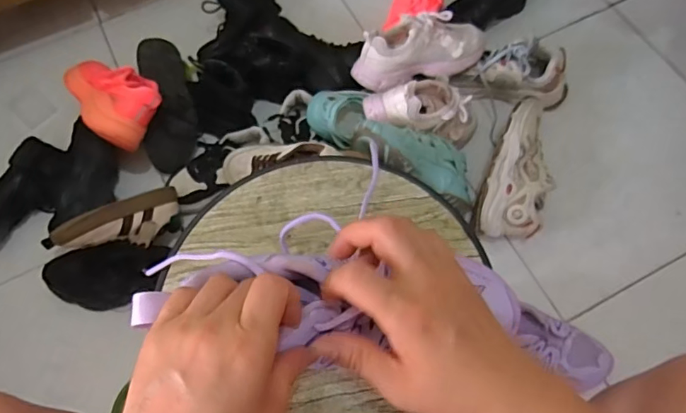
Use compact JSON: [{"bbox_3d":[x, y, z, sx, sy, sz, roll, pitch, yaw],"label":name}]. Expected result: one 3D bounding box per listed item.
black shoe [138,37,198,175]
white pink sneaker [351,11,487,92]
[{"bbox_3d":[-0.322,-0.186,0.918,0.089,0.060,0.240,-7,88,-17],"label":"black shoe"},{"bbox_3d":[0.137,-0.280,0.874,0.246,0.083,0.091,-17,67,-5],"label":"white pink sneaker"}]

